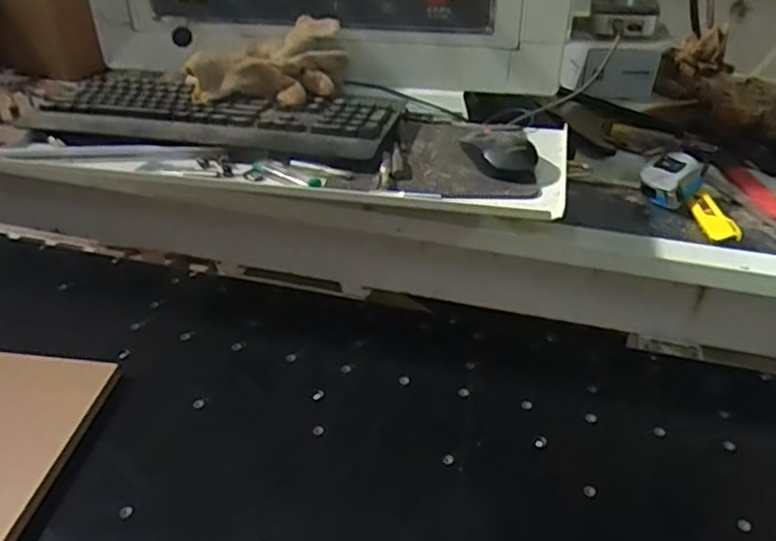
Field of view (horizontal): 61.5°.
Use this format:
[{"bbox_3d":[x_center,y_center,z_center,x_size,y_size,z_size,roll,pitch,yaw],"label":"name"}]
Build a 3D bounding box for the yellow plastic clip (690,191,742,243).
[{"bbox_3d":[0.384,-0.063,0.767,0.035,0.021,0.090,-3,40,-1],"label":"yellow plastic clip"}]

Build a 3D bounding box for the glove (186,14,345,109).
[{"bbox_3d":[-0.141,-0.243,0.760,0.180,0.069,0.091,-5,40,-3],"label":"glove"}]

